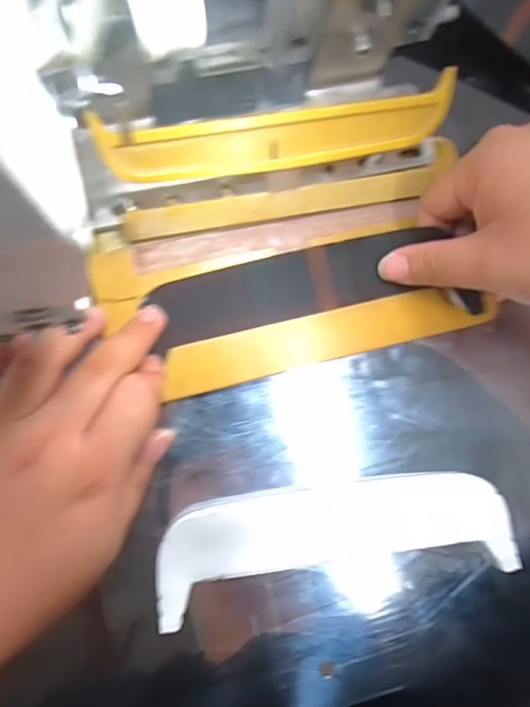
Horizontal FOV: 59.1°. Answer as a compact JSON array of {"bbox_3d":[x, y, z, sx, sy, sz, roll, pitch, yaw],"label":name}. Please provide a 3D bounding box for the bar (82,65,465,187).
[{"bbox_3d":[0.009,-0.114,0.248,0.182,0.033,0.025,-12,85,-8],"label":"bar"}]

